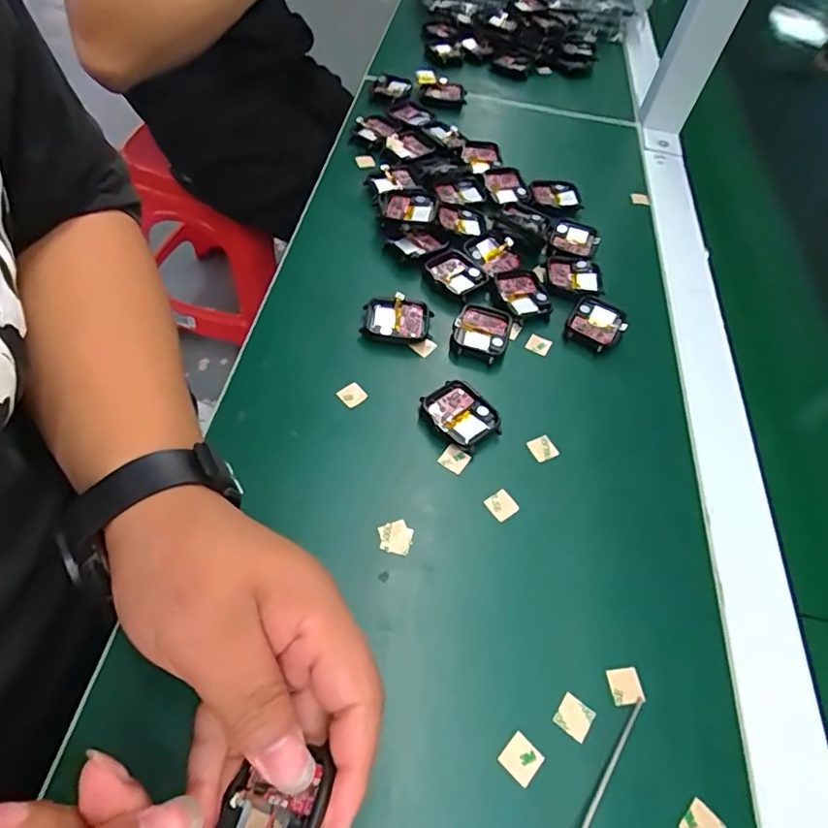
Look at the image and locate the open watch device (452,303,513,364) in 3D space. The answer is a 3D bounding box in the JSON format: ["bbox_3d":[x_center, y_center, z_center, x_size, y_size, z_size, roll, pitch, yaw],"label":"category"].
[{"bbox_3d":[0.047,-0.055,0.378,0.038,0.012,0.045,18,55,5],"label":"open watch device"}]

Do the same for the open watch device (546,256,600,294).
[{"bbox_3d":[0.123,-0.107,0.416,0.042,0.005,0.035,13,55,2],"label":"open watch device"}]

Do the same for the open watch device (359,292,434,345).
[{"bbox_3d":[-0.012,-0.064,0.377,0.046,0.014,0.038,9,55,-2],"label":"open watch device"}]

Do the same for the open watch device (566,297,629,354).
[{"bbox_3d":[0.133,-0.066,0.393,0.037,0.010,0.045,34,58,15],"label":"open watch device"}]

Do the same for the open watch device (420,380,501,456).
[{"bbox_3d":[0.029,0.002,0.338,0.038,0.012,0.046,-33,64,-24],"label":"open watch device"}]

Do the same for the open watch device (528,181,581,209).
[{"bbox_3d":[0.125,-0.195,0.480,0.046,0.010,0.032,10,55,-1],"label":"open watch device"}]

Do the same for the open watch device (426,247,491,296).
[{"bbox_3d":[0.033,-0.106,0.409,0.039,0.013,0.033,42,60,20],"label":"open watch device"}]

